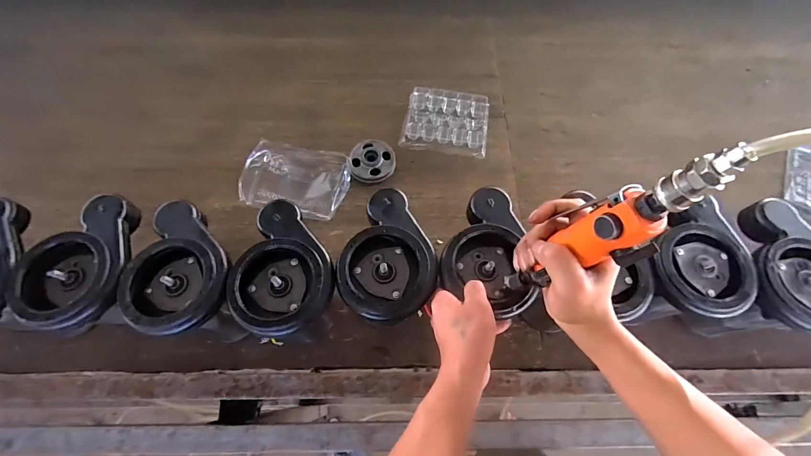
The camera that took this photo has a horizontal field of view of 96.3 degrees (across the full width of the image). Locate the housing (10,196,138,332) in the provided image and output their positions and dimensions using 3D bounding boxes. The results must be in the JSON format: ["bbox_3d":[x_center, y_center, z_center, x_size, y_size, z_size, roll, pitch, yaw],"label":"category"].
[{"bbox_3d":[-0.395,0.039,0.436,0.117,0.040,0.161,-15,66,-7],"label":"housing"}]

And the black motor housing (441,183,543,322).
[{"bbox_3d":[0.096,0.027,0.458,0.103,0.043,0.164,-1,65,-1],"label":"black motor housing"}]

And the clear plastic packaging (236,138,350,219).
[{"bbox_3d":[-0.200,-0.085,0.679,0.189,0.048,0.140,12,66,5],"label":"clear plastic packaging"}]

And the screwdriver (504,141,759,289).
[{"bbox_3d":[0.150,0.010,0.283,0.034,0.214,0.045,-4,64,-24],"label":"screwdriver"}]

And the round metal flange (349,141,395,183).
[{"bbox_3d":[-0.063,-0.132,0.690,0.084,0.018,0.096,0,65,-1],"label":"round metal flange"}]

